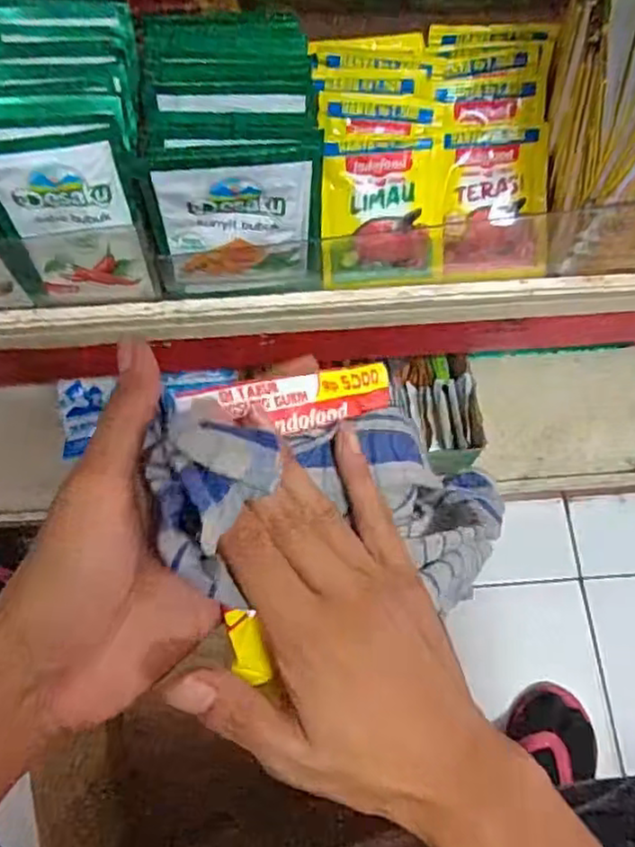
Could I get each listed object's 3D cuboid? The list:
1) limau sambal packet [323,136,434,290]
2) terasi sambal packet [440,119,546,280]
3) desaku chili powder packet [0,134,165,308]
[{"bbox_3d":[0.033,-0.112,0.358,0.060,0.007,0.074,-4,113,-1],"label":"limau sambal packet"},{"bbox_3d":[0.098,-0.121,0.366,0.060,0.015,0.080,-5,100,-1],"label":"terasi sambal packet"},{"bbox_3d":[-0.117,-0.093,0.323,0.066,0.093,0.015,-4,60,-4],"label":"desaku chili powder packet"}]

